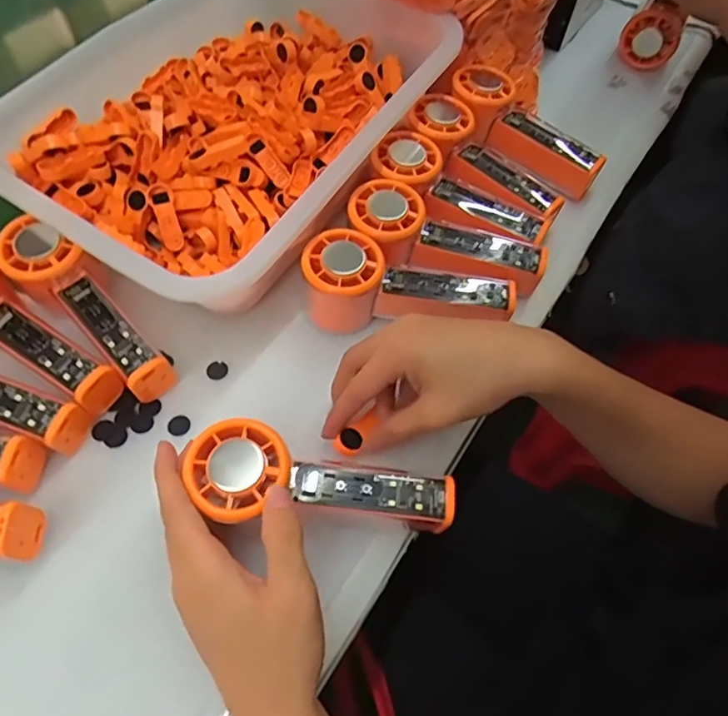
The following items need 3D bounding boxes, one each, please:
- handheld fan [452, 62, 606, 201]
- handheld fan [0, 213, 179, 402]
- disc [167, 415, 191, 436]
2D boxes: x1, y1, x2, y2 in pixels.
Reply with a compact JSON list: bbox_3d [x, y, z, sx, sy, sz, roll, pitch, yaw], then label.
[{"bbox_3d":[0.144,-0.207,0.477,0.155,0.048,0.065,40,65,-1],"label":"handheld fan"},{"bbox_3d":[-0.190,-0.036,0.370,0.153,0.026,0.047,45,68,7],"label":"handheld fan"},{"bbox_3d":[-0.129,0.047,0.369,0.015,0.004,0.015,1,60,-2],"label":"disc"}]

